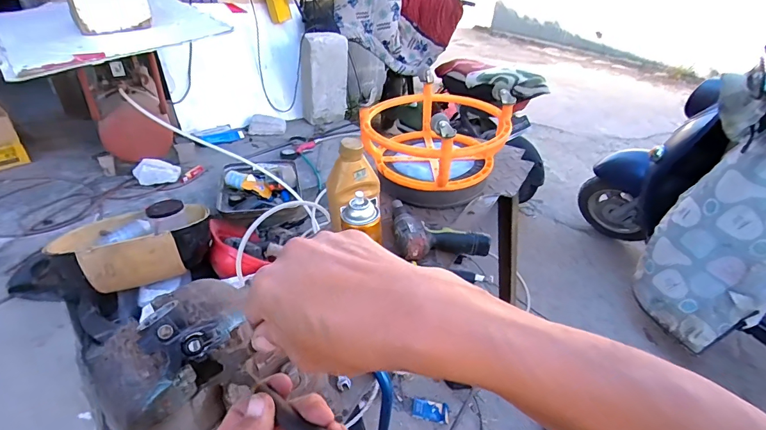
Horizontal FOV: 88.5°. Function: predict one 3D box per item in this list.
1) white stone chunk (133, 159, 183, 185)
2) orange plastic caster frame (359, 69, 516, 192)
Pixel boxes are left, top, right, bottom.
[{"bbox_3d":[-0.861,-0.162,1.498,0.163,0.085,0.066,-10,36,-19],"label":"white stone chunk"},{"bbox_3d":[0.121,-0.197,0.918,0.324,0.187,0.351,13,35,14],"label":"orange plastic caster frame"}]

